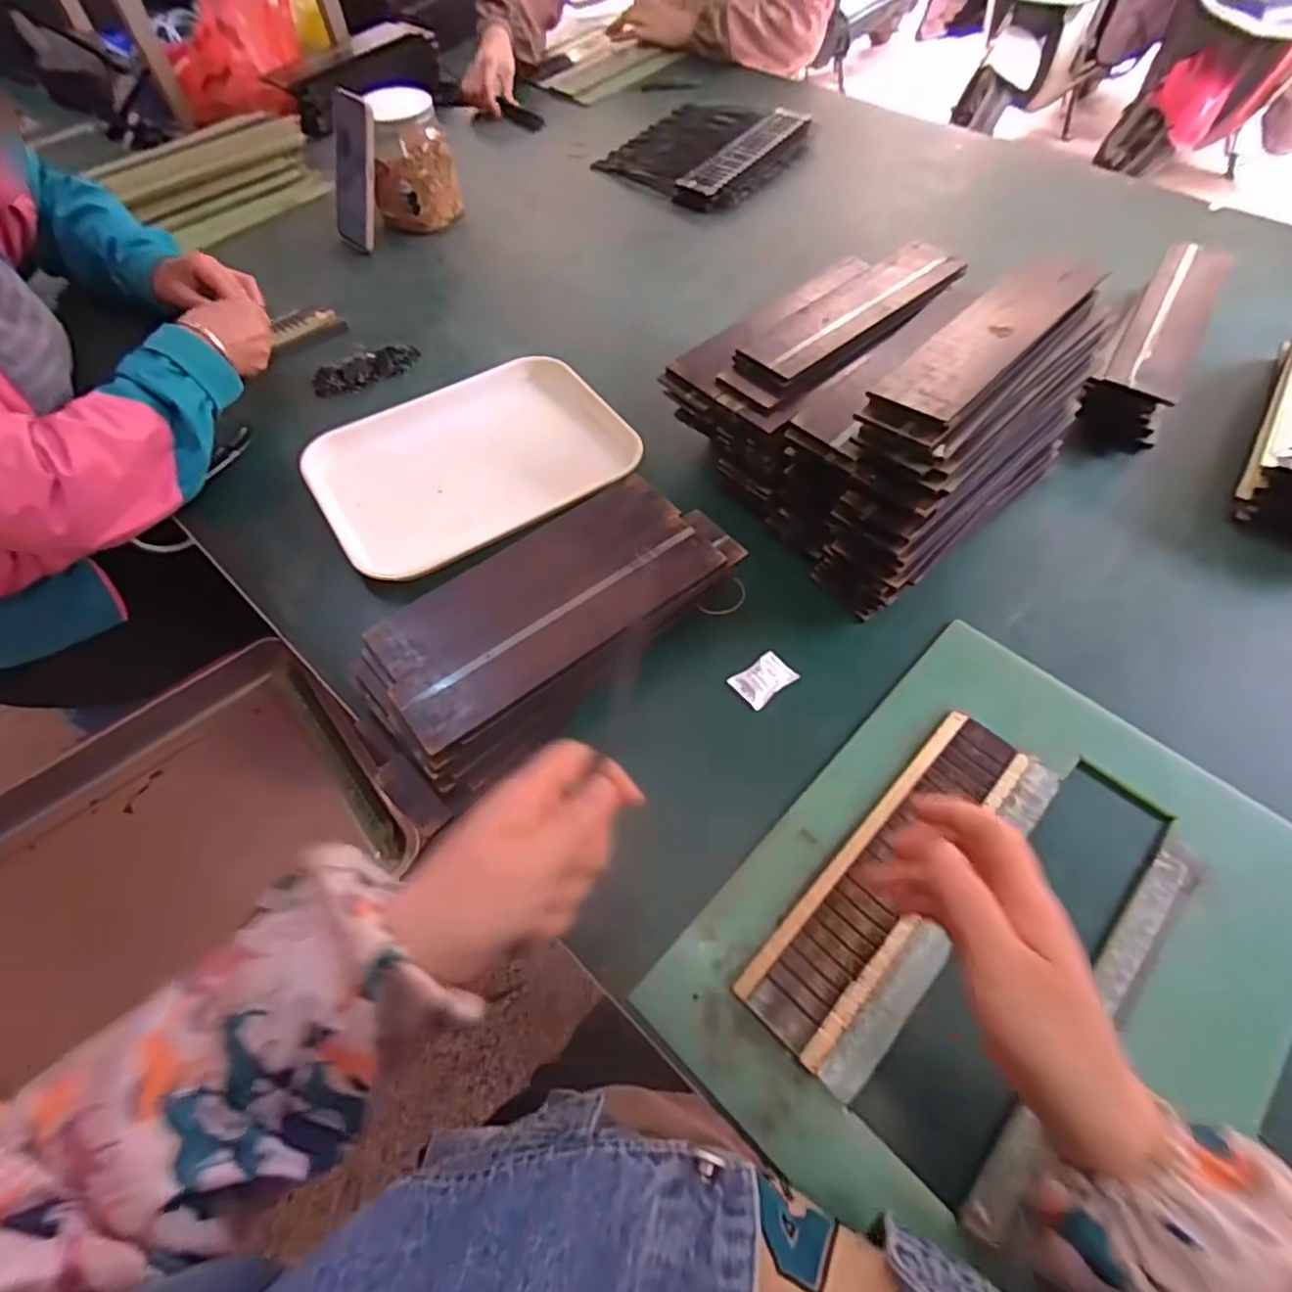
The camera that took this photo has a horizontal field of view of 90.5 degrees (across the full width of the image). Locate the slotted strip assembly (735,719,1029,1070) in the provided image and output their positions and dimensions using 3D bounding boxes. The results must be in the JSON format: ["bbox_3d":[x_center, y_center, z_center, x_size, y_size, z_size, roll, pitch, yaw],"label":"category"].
[{"bbox_3d":[0.168,0.148,0.433,0.063,0.006,0.262,37,66,22],"label":"slotted strip assembly"}]

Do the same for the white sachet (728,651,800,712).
[{"bbox_3d":[0.096,0.028,0.526,0.048,0.006,0.033,-34,63,-19],"label":"white sachet"}]

